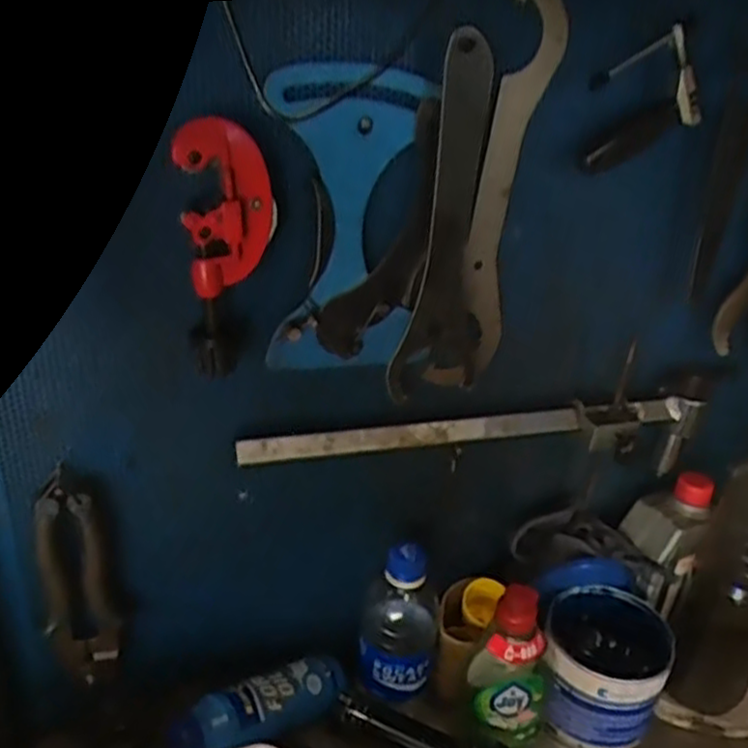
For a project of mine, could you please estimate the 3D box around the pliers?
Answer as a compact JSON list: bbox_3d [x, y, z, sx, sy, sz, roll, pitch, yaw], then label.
[{"bbox_3d":[-0.208,0.149,0.527,0.049,0.176,0.016,-9,28,-23],"label":"pliers"}]

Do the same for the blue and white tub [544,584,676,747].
[{"bbox_3d":[0.192,0.252,0.624,0.102,0.097,0.099,9,26,13],"label":"blue and white tub"}]

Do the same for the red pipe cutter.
[{"bbox_3d":[-0.089,-0.072,0.448,0.056,0.151,0.023,-4,27,-14],"label":"red pipe cutter"}]

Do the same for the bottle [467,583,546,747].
[{"bbox_3d":[0.110,0.229,0.577,0.064,0.147,0.036,6,23,-1],"label":"bottle"}]

